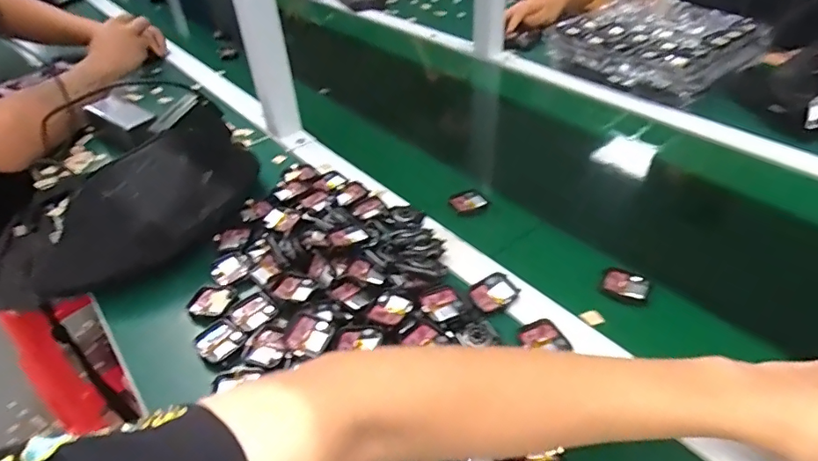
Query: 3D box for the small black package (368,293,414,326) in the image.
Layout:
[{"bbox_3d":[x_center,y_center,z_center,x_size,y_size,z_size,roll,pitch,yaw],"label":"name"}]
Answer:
[{"bbox_3d":[-0.017,0.073,0.464,0.034,0.006,0.034,17,44,24],"label":"small black package"}]

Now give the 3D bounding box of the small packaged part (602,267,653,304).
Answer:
[{"bbox_3d":[0.214,0.054,0.494,0.042,0.009,0.035,17,43,24],"label":"small packaged part"}]

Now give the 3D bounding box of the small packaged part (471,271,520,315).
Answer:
[{"bbox_3d":[0.081,0.059,0.482,0.043,0.006,0.037,-24,43,-23],"label":"small packaged part"}]

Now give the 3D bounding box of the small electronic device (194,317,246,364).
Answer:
[{"bbox_3d":[-0.174,0.101,0.461,0.041,0.006,0.039,29,49,34],"label":"small electronic device"}]

